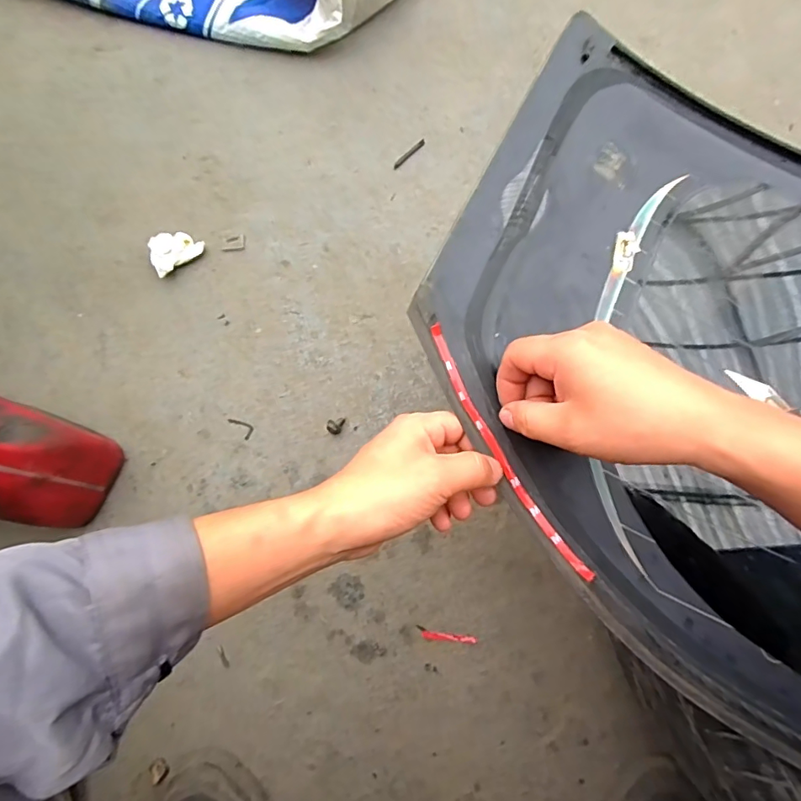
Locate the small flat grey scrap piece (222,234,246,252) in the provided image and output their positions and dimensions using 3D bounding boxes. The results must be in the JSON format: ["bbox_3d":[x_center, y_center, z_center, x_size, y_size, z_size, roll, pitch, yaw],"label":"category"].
[{"bbox_3d":[-0.224,-0.212,0.646,0.029,0.004,0.023,-8,74,-1],"label":"small flat grey scrap piece"}]

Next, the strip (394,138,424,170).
[{"bbox_3d":[0.012,-0.353,0.688,0.008,0.007,0.062,42,79,12],"label":"strip"}]

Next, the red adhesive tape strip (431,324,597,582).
[{"bbox_3d":[0.067,0.034,0.312,0.014,0.006,0.186,-30,86,-7],"label":"red adhesive tape strip"}]

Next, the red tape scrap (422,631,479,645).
[{"bbox_3d":[0.053,0.256,0.520,0.059,0.010,0.008,3,74,2],"label":"red tape scrap"}]

